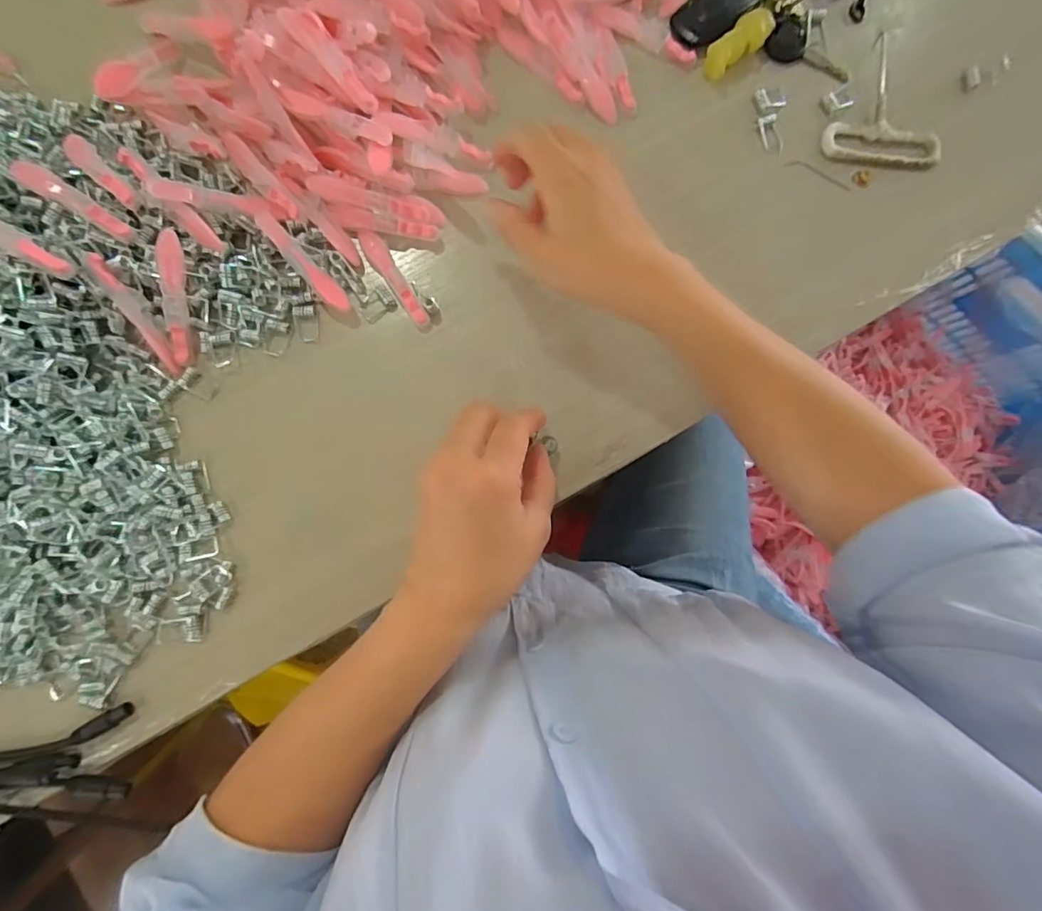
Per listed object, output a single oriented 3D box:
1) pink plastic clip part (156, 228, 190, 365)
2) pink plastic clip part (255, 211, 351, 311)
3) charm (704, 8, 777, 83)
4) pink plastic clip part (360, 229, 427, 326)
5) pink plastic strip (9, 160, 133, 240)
[{"bbox_3d":[-0.214,-0.097,0.317,0.011,0.011,0.078,4,106,-3],"label":"pink plastic clip part"},{"bbox_3d":[-0.139,-0.124,0.328,0.013,0.015,0.074,-43,89,-6],"label":"pink plastic clip part"},{"bbox_3d":[0.152,-0.286,0.357,0.054,0.022,0.020,-40,88,-6],"label":"charm"},{"bbox_3d":[-0.084,-0.116,0.339,0.014,0.007,0.074,-30,87,-5],"label":"pink plastic clip part"},{"bbox_3d":[-0.270,-0.153,0.307,0.078,0.009,0.013,32,84,0],"label":"pink plastic strip"}]

